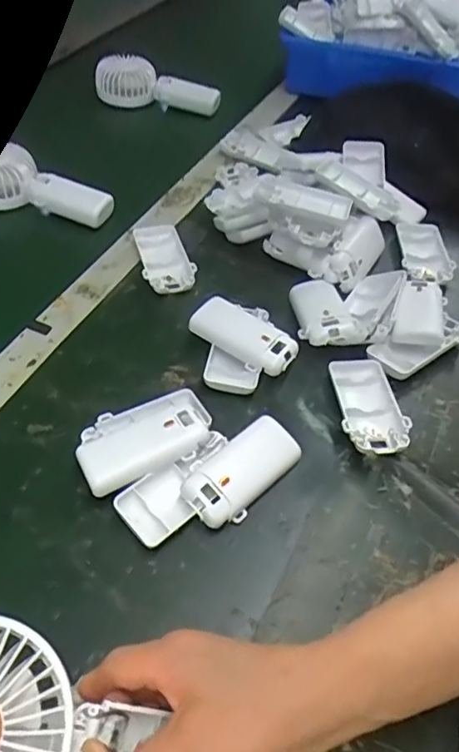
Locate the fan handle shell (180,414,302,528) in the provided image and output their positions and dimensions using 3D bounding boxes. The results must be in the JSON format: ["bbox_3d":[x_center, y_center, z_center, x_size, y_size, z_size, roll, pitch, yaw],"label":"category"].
[{"bbox_3d":[0.009,0.066,0.406,0.045,0.026,0.091,34,57,23],"label":"fan handle shell"}]

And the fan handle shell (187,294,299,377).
[{"bbox_3d":[0.015,-0.036,0.489,0.092,0.021,0.045,30,56,21],"label":"fan handle shell"}]

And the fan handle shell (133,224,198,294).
[{"bbox_3d":[-0.066,-0.121,0.583,0.051,0.014,0.101,-10,52,-10],"label":"fan handle shell"}]

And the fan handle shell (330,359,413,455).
[{"bbox_3d":[0.110,0.022,0.450,0.046,0.019,0.095,-5,51,-6],"label":"fan handle shell"}]

